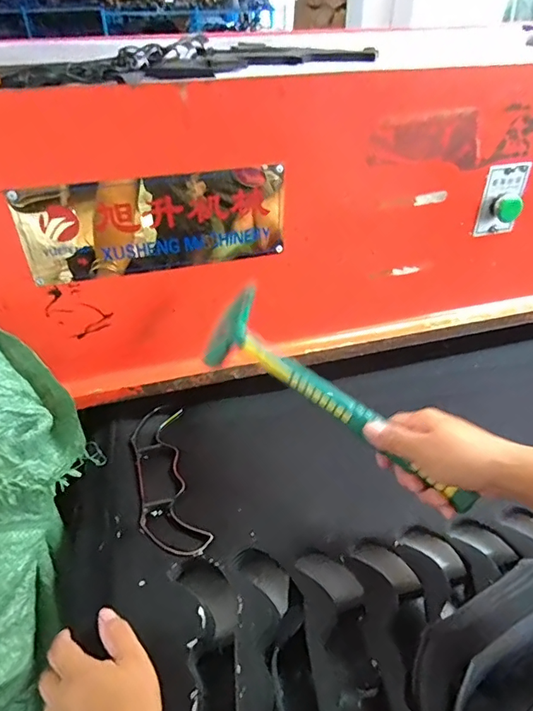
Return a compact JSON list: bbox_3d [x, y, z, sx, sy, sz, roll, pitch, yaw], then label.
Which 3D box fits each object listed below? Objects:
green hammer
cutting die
[{"bbox_3d":[0.067,0.043,0.483,0.289,0.085,0.024,35,11,17],"label":"green hammer"},{"bbox_3d":[-0.119,0.137,0.572,0.069,0.020,0.229,-11,40,-13],"label":"cutting die"}]

